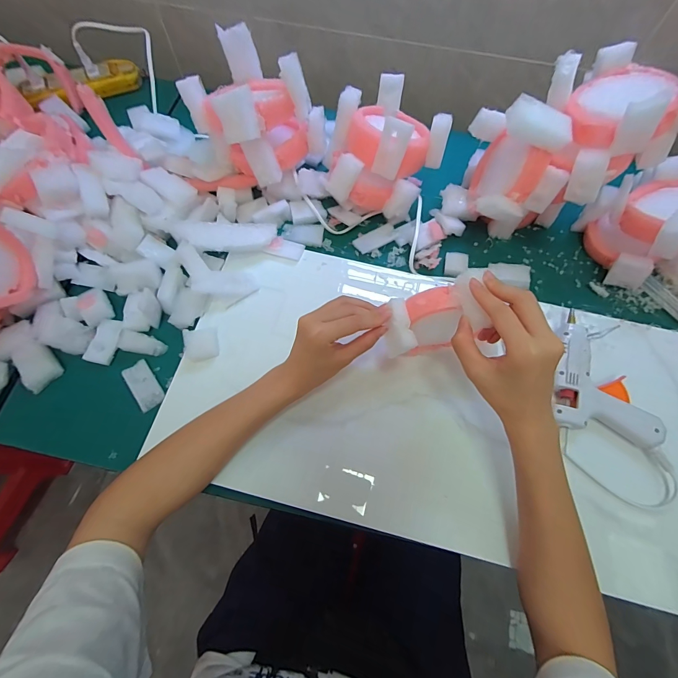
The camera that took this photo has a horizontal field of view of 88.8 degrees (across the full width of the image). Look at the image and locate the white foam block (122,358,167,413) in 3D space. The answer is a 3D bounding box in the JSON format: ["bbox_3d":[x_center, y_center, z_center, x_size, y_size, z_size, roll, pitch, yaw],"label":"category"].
[{"bbox_3d":[-0.222,0.054,0.394,0.028,0.008,0.056,-35,75,-9],"label":"white foam block"}]

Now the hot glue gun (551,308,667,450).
[{"bbox_3d":[0.298,0.042,0.389,0.102,0.030,0.136,15,73,6],"label":"hot glue gun"}]

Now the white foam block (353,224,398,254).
[{"bbox_3d":[0.049,-0.136,0.469,0.058,0.004,0.024,-28,74,-7],"label":"white foam block"}]

